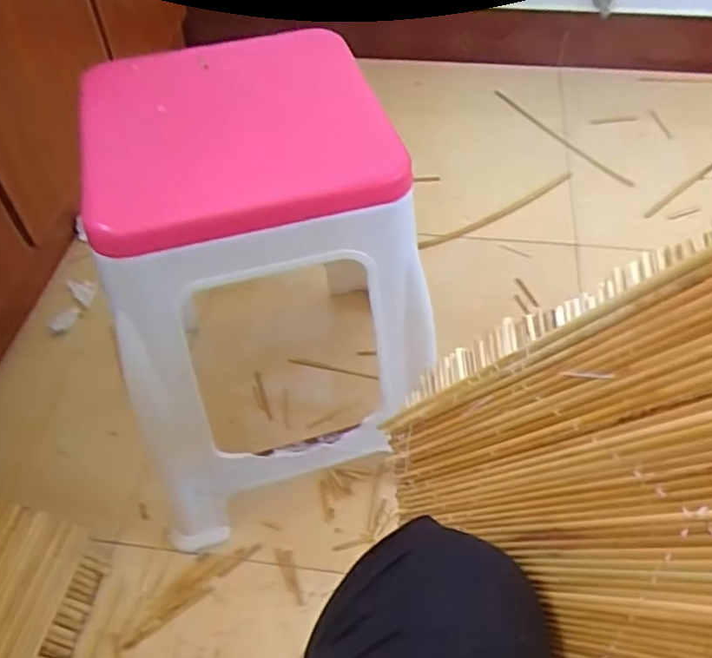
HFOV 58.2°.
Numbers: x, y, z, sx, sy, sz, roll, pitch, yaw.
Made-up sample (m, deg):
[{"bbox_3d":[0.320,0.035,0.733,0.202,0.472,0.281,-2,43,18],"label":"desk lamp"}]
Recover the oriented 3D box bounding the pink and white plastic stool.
[{"bbox_3d":[-0.112,-0.026,0.713,0.287,0.437,0.311,-16,54,-13],"label":"pink and white plastic stool"}]

